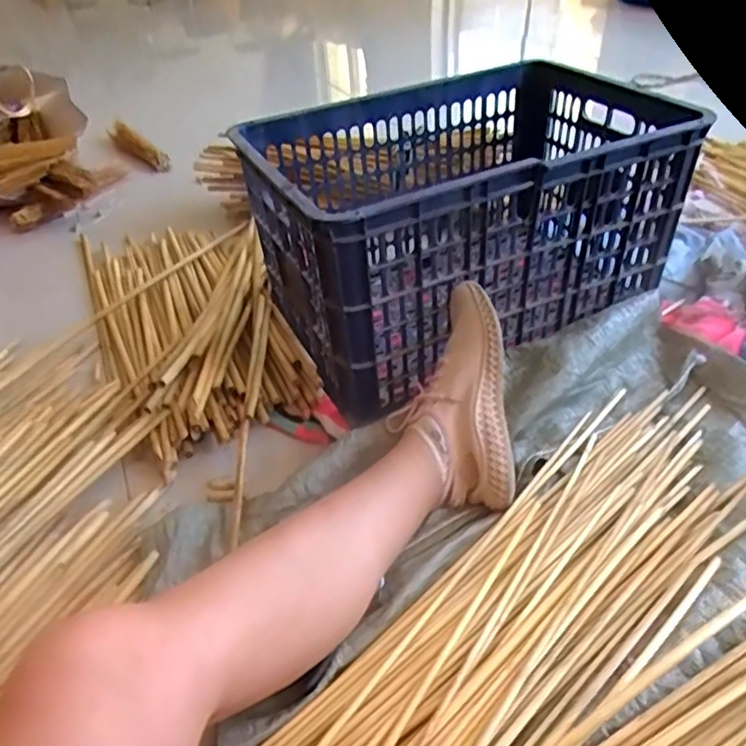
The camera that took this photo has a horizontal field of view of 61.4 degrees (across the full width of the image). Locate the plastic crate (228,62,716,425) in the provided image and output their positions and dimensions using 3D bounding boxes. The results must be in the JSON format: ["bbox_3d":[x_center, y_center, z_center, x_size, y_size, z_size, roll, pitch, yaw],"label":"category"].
[{"bbox_3d":[0.113,-0.206,0.842,0.492,0.270,0.350,-20,41,-16],"label":"plastic crate"}]

